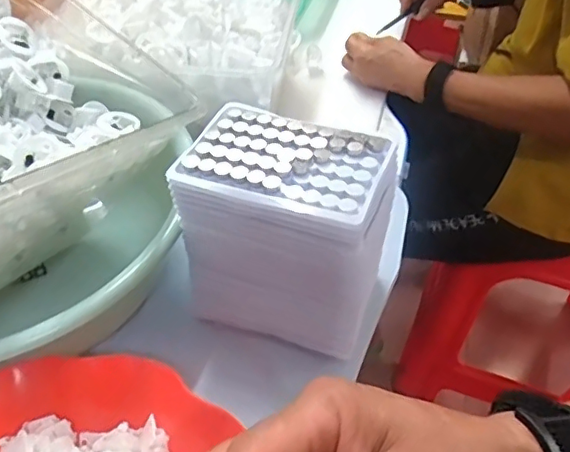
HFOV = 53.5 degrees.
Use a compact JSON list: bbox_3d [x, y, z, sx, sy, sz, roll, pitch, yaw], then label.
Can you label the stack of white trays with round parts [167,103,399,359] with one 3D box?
[{"bbox_3d":[0.005,0.003,0.408,0.138,0.128,0.098,16,46,16],"label":"stack of white trays with round parts"}]

